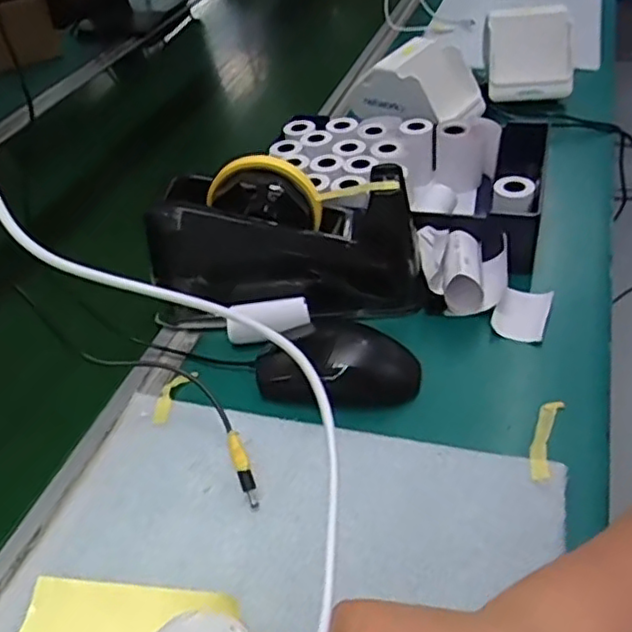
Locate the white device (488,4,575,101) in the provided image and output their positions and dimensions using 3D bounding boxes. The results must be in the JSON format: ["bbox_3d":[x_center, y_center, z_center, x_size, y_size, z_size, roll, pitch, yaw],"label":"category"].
[{"bbox_3d":[0.246,-0.298,0.755,0.097,0.086,0.070,4,42,13],"label":"white device"}]

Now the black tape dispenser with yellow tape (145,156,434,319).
[{"bbox_3d":[-0.020,-0.059,0.506,0.203,0.102,0.066,-1,41,7],"label":"black tape dispenser with yellow tape"}]

